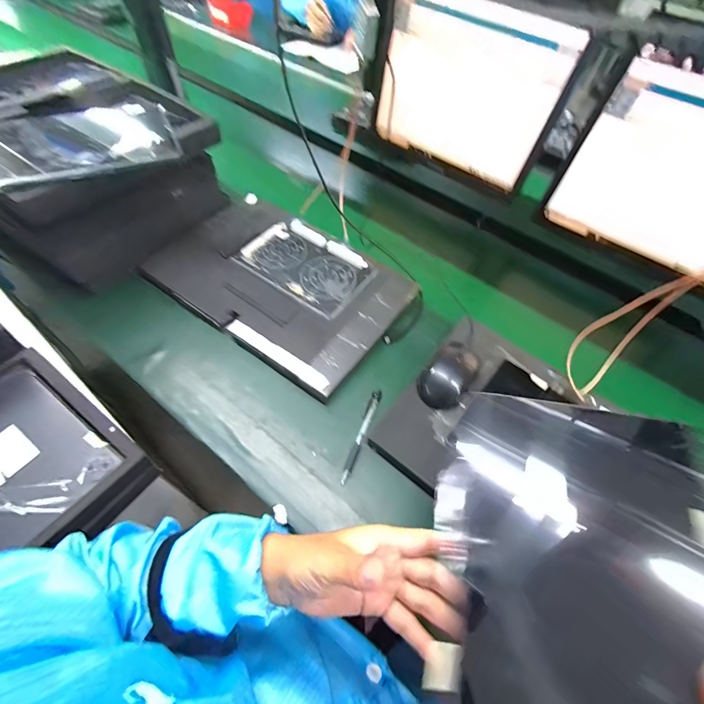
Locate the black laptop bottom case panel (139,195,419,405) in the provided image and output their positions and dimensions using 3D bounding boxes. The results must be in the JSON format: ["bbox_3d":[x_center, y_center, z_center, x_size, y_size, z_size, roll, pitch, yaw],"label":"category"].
[{"bbox_3d":[-0.114,-0.119,0.569,0.382,0.014,0.257,33,64,14],"label":"black laptop bottom case panel"}]

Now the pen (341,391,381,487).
[{"bbox_3d":[0.014,0.109,0.467,0.014,0.011,0.135,21,62,7],"label":"pen"}]

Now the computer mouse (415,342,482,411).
[{"bbox_3d":[0.136,0.033,0.486,0.061,0.031,0.099,36,60,17],"label":"computer mouse"}]

